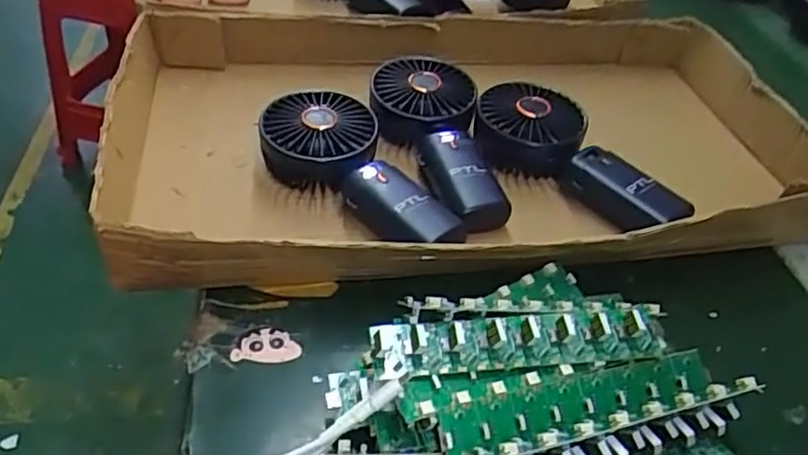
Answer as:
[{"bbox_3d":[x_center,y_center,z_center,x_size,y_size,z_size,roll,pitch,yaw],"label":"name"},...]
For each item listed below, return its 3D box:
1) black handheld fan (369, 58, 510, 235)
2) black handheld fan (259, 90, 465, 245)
[{"bbox_3d":[0.033,-0.071,0.527,0.087,0.047,0.187,-13,44,-18],"label":"black handheld fan"},{"bbox_3d":[-0.028,-0.042,0.493,0.184,0.049,0.090,26,46,23],"label":"black handheld fan"}]

